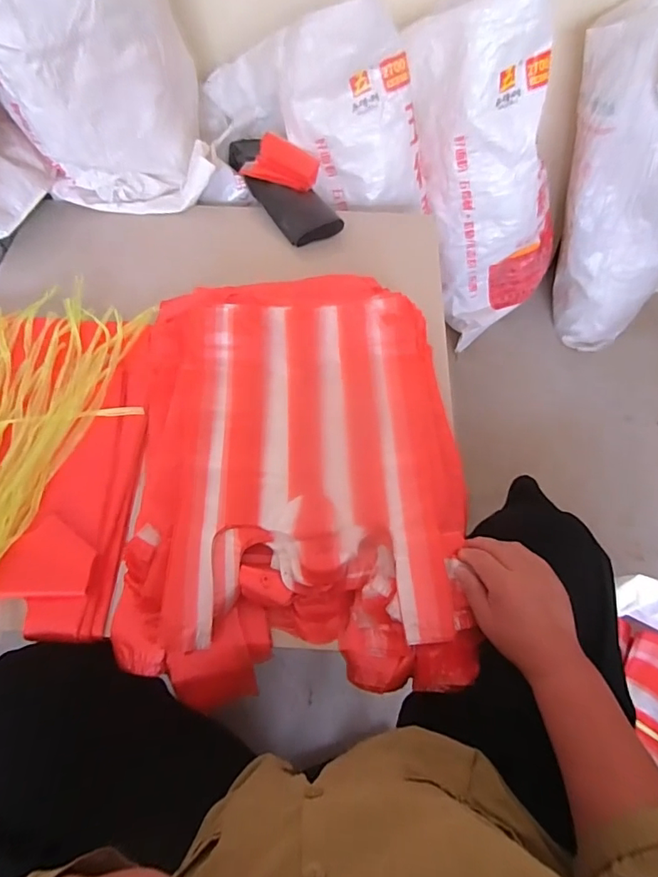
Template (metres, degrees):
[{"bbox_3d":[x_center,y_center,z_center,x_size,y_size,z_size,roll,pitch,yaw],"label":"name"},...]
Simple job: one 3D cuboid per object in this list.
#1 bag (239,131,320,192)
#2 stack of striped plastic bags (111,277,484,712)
[{"bbox_3d":[-0.096,-0.527,0.926,0.135,0.055,0.087,15,60,9],"label":"bag"},{"bbox_3d":[-0.044,0.016,0.634,0.421,0.123,0.551,-2,59,0],"label":"stack of striped plastic bags"}]

